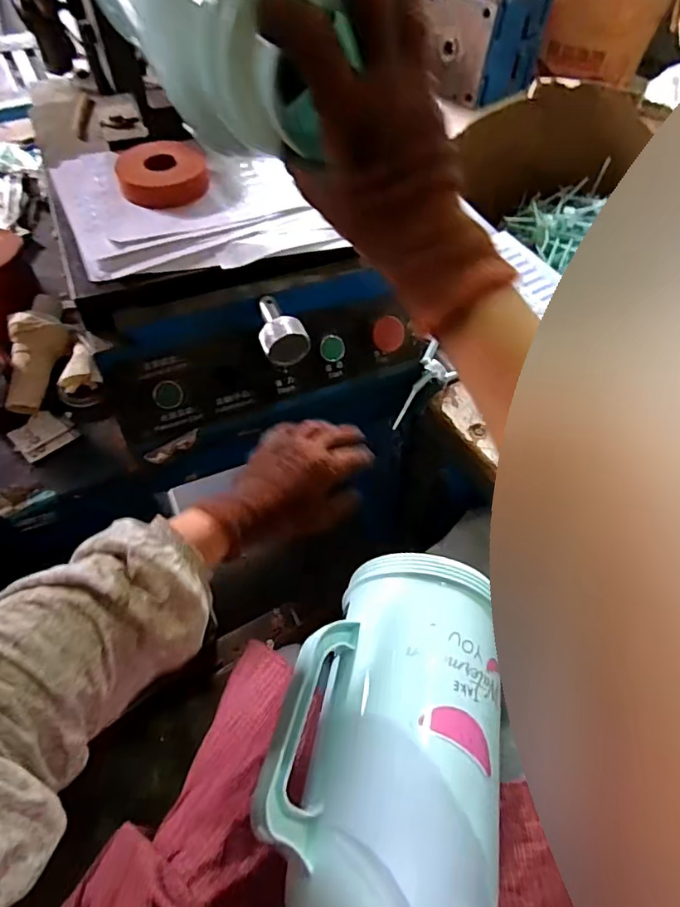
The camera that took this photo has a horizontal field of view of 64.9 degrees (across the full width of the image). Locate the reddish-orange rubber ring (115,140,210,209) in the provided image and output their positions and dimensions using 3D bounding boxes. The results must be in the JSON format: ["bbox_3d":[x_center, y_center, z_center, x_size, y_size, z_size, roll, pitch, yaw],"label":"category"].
[{"bbox_3d":[-0.190,-0.302,0.578,0.091,0.029,0.081,-14,55,-12],"label":"reddish-orange rubber ring"}]

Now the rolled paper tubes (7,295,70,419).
[{"bbox_3d":[-0.349,-0.116,0.616,0.052,0.044,0.146,5,76,2],"label":"rolled paper tubes"}]

